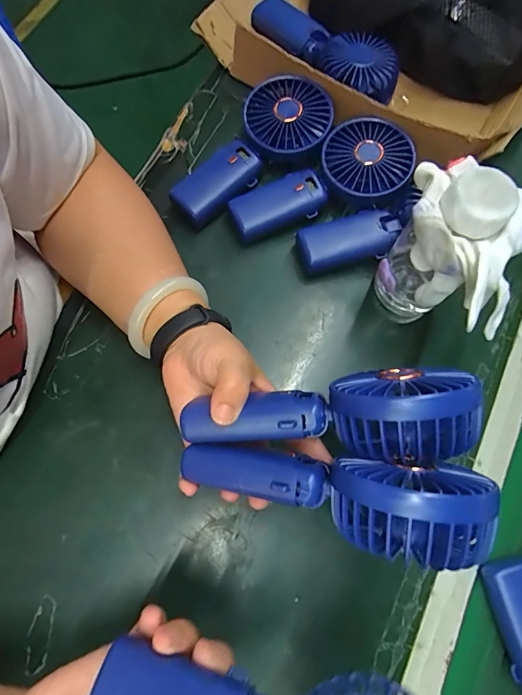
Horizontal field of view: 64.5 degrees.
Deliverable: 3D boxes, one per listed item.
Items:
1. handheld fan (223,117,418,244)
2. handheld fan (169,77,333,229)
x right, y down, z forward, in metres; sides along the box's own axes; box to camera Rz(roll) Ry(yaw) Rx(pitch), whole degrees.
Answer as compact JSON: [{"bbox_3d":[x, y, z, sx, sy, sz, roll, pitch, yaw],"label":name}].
[{"bbox_3d":[0.055,-0.165,0.411,0.178,0.055,0.088,-12,73,-6],"label":"handheld fan"},{"bbox_3d":[-0.012,-0.202,0.413,0.173,0.044,0.083,-33,76,-11],"label":"handheld fan"}]

